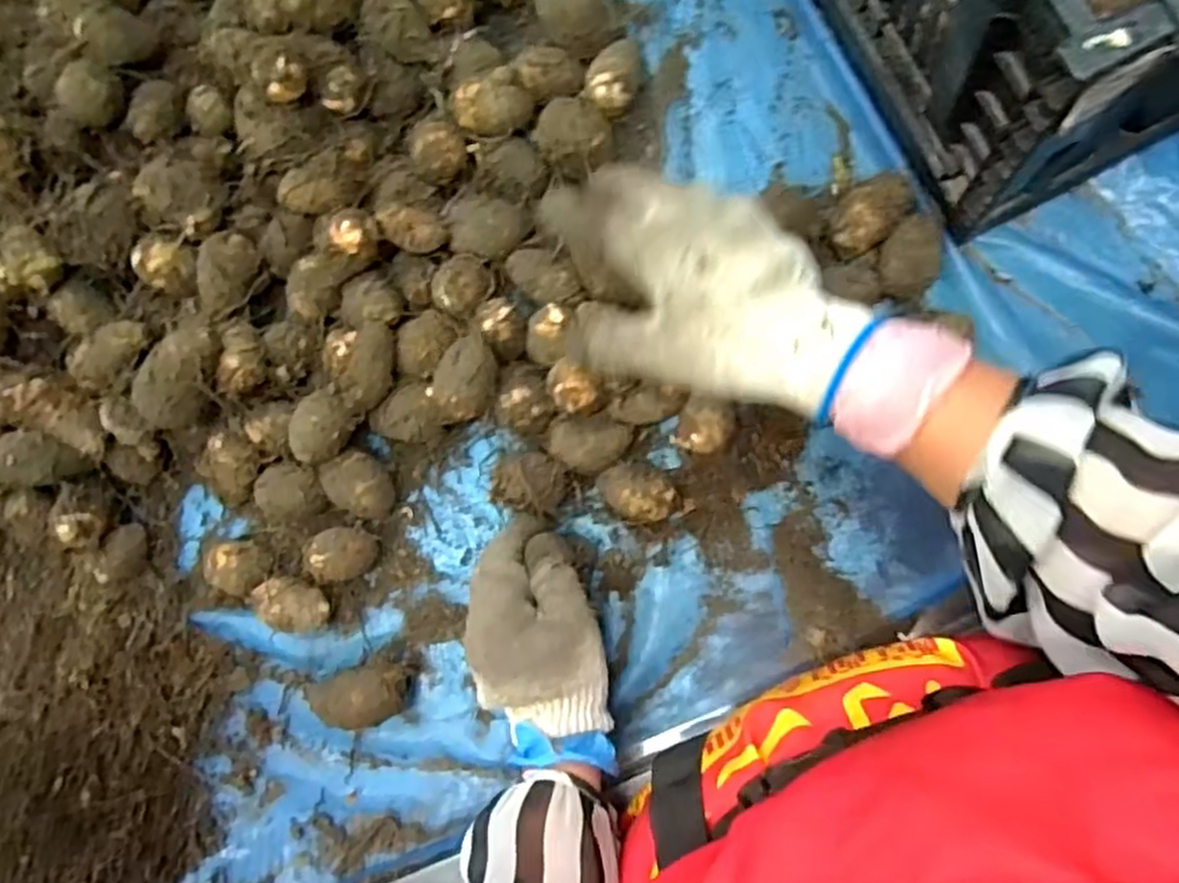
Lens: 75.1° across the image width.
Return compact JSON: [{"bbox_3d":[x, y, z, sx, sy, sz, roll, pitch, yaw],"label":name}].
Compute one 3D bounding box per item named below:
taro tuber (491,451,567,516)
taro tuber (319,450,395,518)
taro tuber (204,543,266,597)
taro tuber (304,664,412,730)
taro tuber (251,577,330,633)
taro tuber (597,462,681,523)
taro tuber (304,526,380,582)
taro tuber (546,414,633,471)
[{"bbox_3d":[-0.038,0.025,0.480,0.047,0.043,0.036,9,87,9],"label":"taro tuber"},{"bbox_3d":[-0.147,0.027,0.497,0.044,0.036,0.036,25,90,9],"label":"taro tuber"},{"bbox_3d":[-0.230,0.083,0.507,0.040,0.032,0.031,15,88,9],"label":"taro tuber"},{"bbox_3d":[-0.150,0.164,0.490,0.071,0.030,0.035,-18,84,7],"label":"taro tuber"},{"bbox_3d":[-0.192,0.106,0.498,0.049,0.026,0.032,23,81,4],"label":"taro tuber"},{"bbox_3d":[0.031,0.031,0.474,0.050,0.029,0.034,12,88,9],"label":"taro tuber"},{"bbox_3d":[-0.159,0.073,0.498,0.042,0.031,0.033,-10,85,7],"label":"taro tuber"},{"bbox_3d":[0.002,0.002,0.478,0.049,0.038,0.033,-3,86,8],"label":"taro tuber"}]

